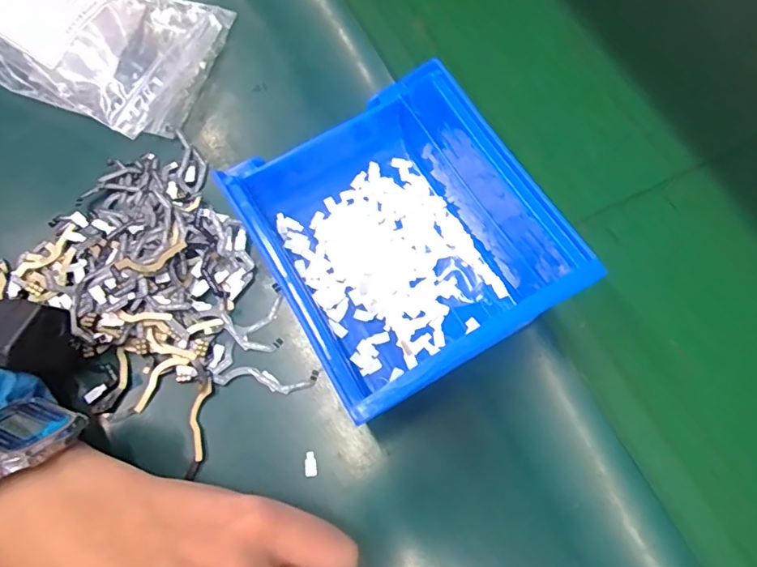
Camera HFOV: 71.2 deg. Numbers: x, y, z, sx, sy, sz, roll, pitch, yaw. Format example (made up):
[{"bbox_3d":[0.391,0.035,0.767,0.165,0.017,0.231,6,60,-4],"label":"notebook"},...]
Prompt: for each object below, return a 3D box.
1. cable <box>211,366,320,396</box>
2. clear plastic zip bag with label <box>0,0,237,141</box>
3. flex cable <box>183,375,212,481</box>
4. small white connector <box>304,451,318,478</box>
[{"bbox_3d":[-0.055,0.046,0.256,0.050,0.004,0.012,4,69,2],"label":"cable"},{"bbox_3d":[-0.173,-0.156,0.306,0.150,0.053,0.105,24,71,10],"label":"clear plastic zip bag with label"},{"bbox_3d":[-0.086,0.068,0.249,0.008,0.004,0.046,2,69,1],"label":"flex cable"},{"bbox_3d":[-0.032,0.083,0.243,0.006,0.004,0.011,-9,69,-3],"label":"small white connector"}]

